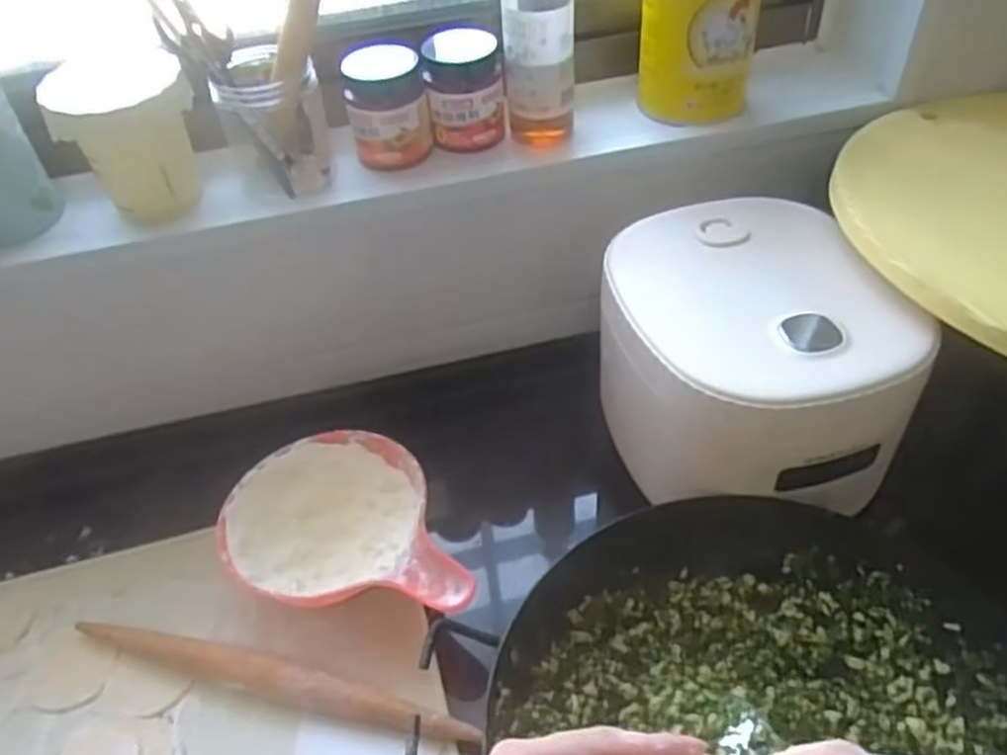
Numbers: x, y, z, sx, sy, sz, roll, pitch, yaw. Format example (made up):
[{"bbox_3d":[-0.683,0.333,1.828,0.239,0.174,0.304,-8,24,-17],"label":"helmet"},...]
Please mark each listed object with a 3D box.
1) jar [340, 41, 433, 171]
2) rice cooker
[{"bbox_3d":[-0.103,-0.231,0.699,0.074,0.099,0.069,1,48,-1],"label":"jar"},{"bbox_3d":[0.184,-0.018,0.634,0.188,0.159,0.244,-12,50,-12],"label":"rice cooker"}]

